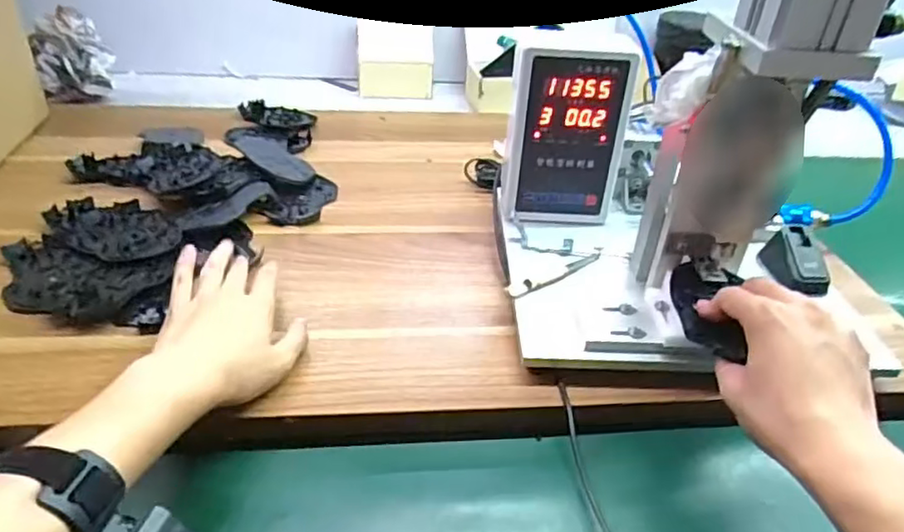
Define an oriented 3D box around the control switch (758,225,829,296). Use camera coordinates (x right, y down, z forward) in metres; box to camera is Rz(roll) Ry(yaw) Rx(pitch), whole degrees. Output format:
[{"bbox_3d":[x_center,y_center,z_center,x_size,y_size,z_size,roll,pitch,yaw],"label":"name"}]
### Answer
[{"bbox_3d":[0.320,-0.006,0.583,0.033,0.039,0.066,-3,36,-8],"label":"control switch"}]

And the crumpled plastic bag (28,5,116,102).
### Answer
[{"bbox_3d":[-0.561,-0.311,0.933,0.099,0.105,0.094,-13,38,-22],"label":"crumpled plastic bag"}]

